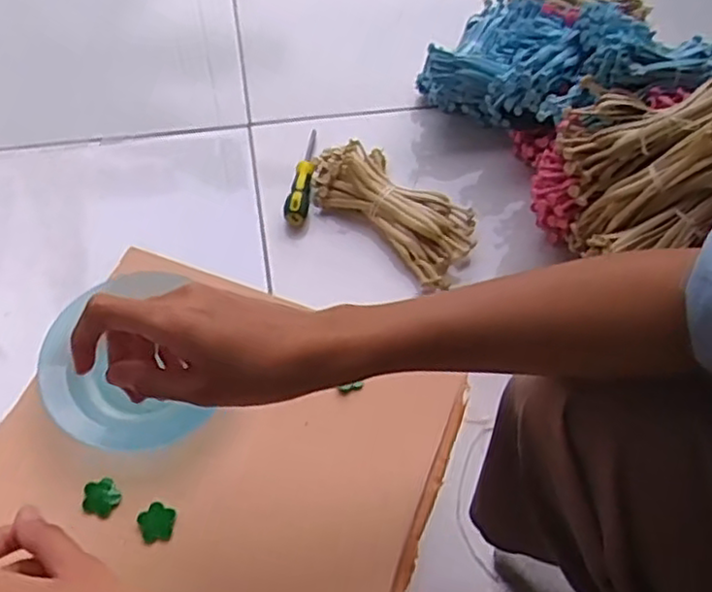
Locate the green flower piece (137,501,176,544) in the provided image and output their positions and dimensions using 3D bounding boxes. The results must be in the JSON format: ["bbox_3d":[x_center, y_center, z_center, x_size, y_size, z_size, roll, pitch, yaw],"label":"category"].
[{"bbox_3d":[-0.125,0.142,0.437,0.022,0.005,0.024,-12,60,-9],"label":"green flower piece"}]

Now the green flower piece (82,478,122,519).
[{"bbox_3d":[-0.163,0.129,0.442,0.023,0.004,0.023,1,59,-2],"label":"green flower piece"}]

